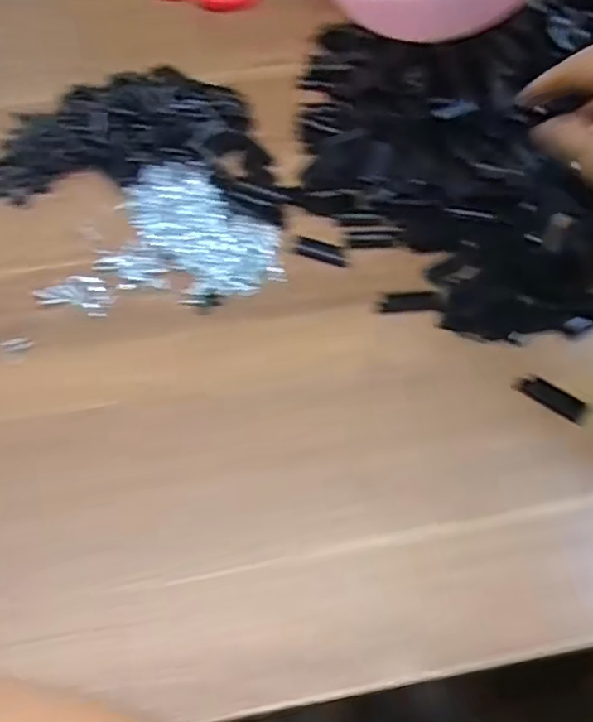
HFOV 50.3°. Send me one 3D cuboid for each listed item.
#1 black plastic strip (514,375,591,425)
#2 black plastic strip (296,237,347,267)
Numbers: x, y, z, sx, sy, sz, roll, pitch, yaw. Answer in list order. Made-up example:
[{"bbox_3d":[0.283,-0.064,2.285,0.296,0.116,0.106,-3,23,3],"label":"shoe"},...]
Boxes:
[{"bbox_3d":[0.131,0.018,0.324,0.037,0.004,0.015,33,64,19],"label":"black plastic strip"},{"bbox_3d":[0.015,-0.067,0.381,0.033,0.004,0.014,20,61,12],"label":"black plastic strip"}]

